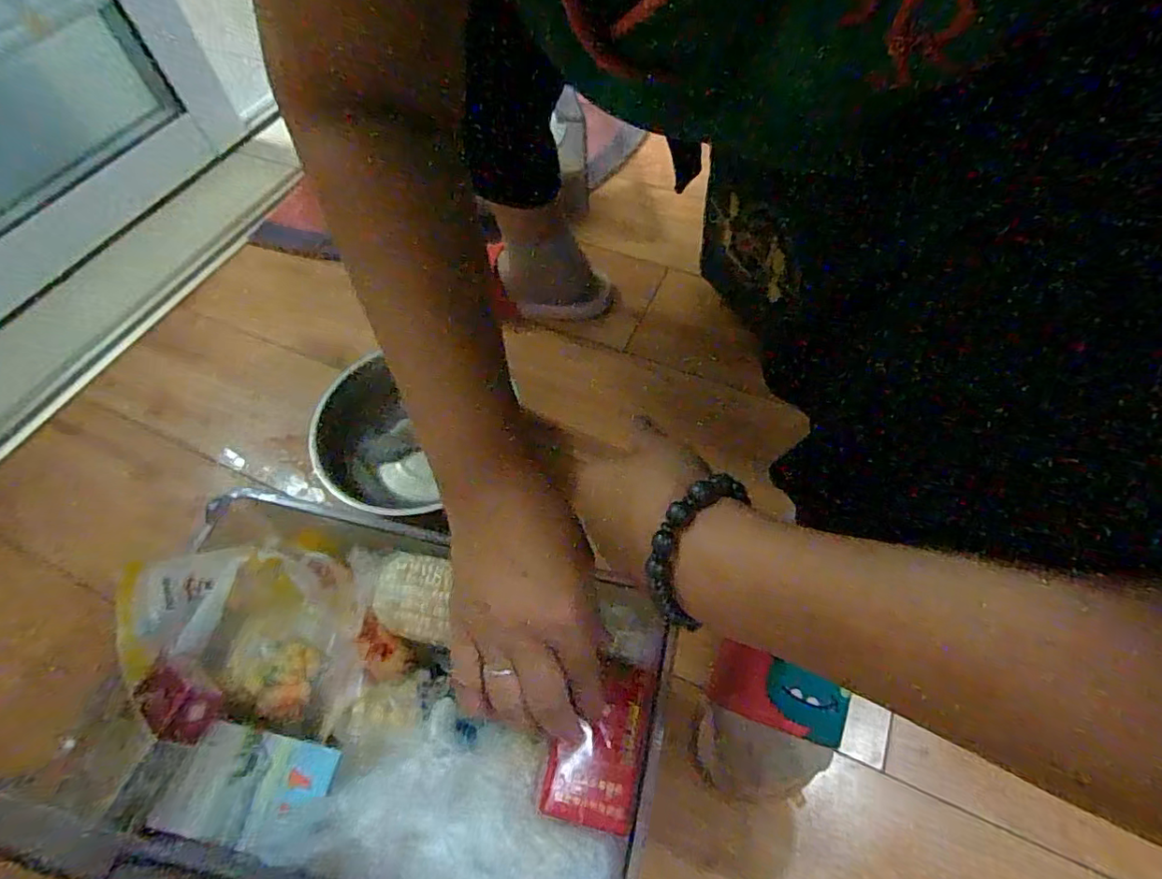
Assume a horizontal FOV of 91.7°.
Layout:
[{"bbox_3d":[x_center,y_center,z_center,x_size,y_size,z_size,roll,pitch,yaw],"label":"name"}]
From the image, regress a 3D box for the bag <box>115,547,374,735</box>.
[{"bbox_3d":[-0.210,0.116,0.363,0.159,0.045,0.117,4,60,5],"label":"bag"}]

